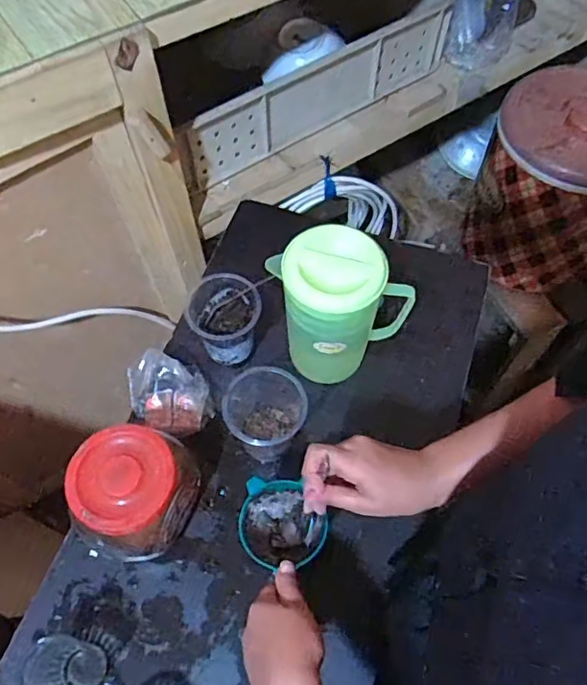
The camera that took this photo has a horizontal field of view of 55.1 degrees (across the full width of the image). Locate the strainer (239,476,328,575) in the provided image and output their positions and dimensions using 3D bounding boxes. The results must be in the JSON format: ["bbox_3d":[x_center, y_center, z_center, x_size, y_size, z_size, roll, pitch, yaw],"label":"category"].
[{"bbox_3d":[-0.009,0.180,0.559,0.084,0.046,0.074,3,62,-1],"label":"strainer"}]

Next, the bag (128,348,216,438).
[{"bbox_3d":[-0.155,0.061,0.699,0.090,0.043,0.118,-39,70,-19],"label":"bag"}]

